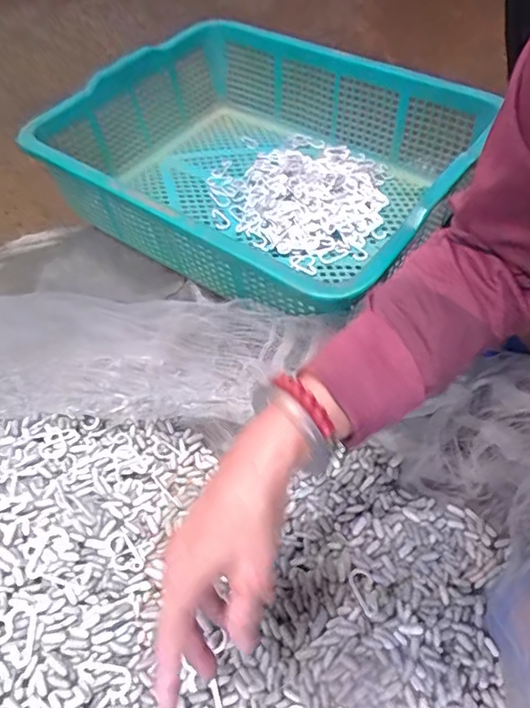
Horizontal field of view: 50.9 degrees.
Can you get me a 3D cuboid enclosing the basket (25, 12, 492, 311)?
[{"bbox_3d":[-0.008,-0.236,0.696,0.475,0.149,0.384,30,62,21],"label":"basket"}]

